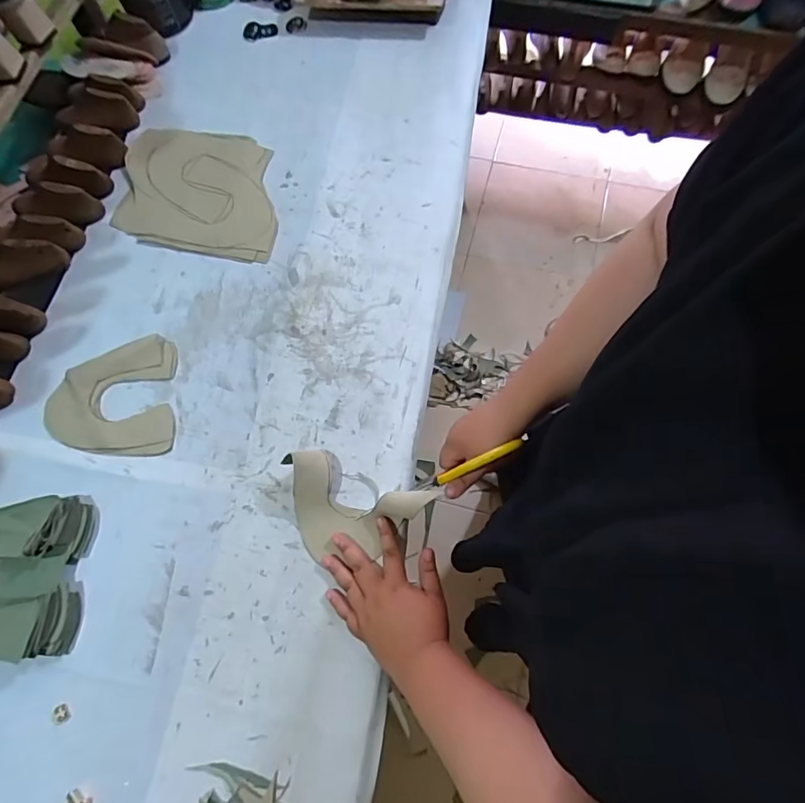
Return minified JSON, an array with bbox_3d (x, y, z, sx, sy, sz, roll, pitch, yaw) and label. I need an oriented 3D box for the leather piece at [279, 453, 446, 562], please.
[{"bbox_3d":[-0.065,0.130,0.551,0.167,0.061,0.110,23,74,10],"label":"leather piece"}]

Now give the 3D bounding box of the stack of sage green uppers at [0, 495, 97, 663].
[{"bbox_3d":[-0.464,0.200,0.542,0.178,0.044,0.172,-4,71,1],"label":"stack of sage green uppers"}]

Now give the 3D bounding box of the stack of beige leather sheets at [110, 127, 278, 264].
[{"bbox_3d":[-0.315,-0.331,0.732,0.267,0.011,0.223,8,72,5],"label":"stack of beige leather sheets"}]

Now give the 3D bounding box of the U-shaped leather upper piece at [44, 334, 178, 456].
[{"bbox_3d":[-0.387,-0.005,0.629,0.164,0.008,0.161,-7,71,0],"label":"U-shaped leather upper piece"}]

